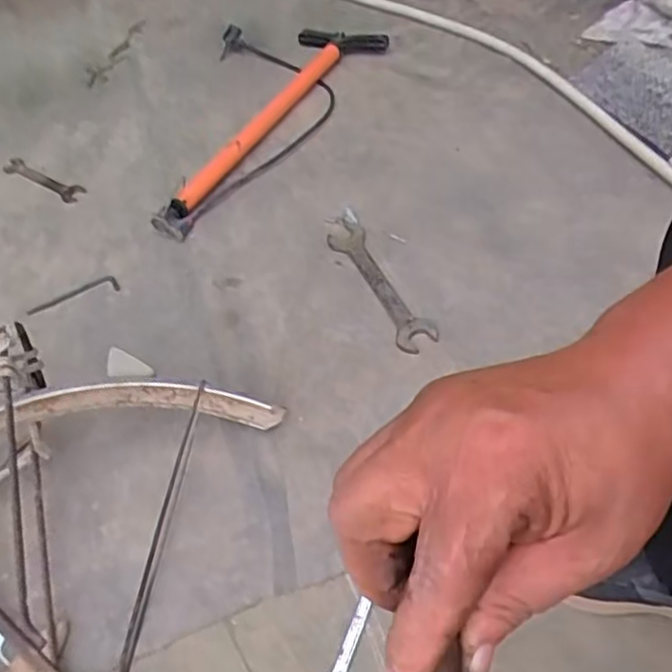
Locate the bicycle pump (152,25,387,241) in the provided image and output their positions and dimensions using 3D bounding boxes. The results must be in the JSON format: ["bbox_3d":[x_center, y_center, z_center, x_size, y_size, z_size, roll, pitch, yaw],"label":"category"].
[{"bbox_3d":[-0.194,-0.464,1.403,0.359,0.066,0.733,18,51,17],"label":"bicycle pump"}]

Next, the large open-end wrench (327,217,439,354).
[{"bbox_3d":[0.062,-0.093,1.058,0.061,0.009,0.318,-19,50,-14],"label":"large open-end wrench"}]

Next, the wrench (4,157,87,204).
[{"bbox_3d":[-0.559,-0.299,1.296,0.207,0.006,0.045,25,54,22],"label":"wrench"}]

